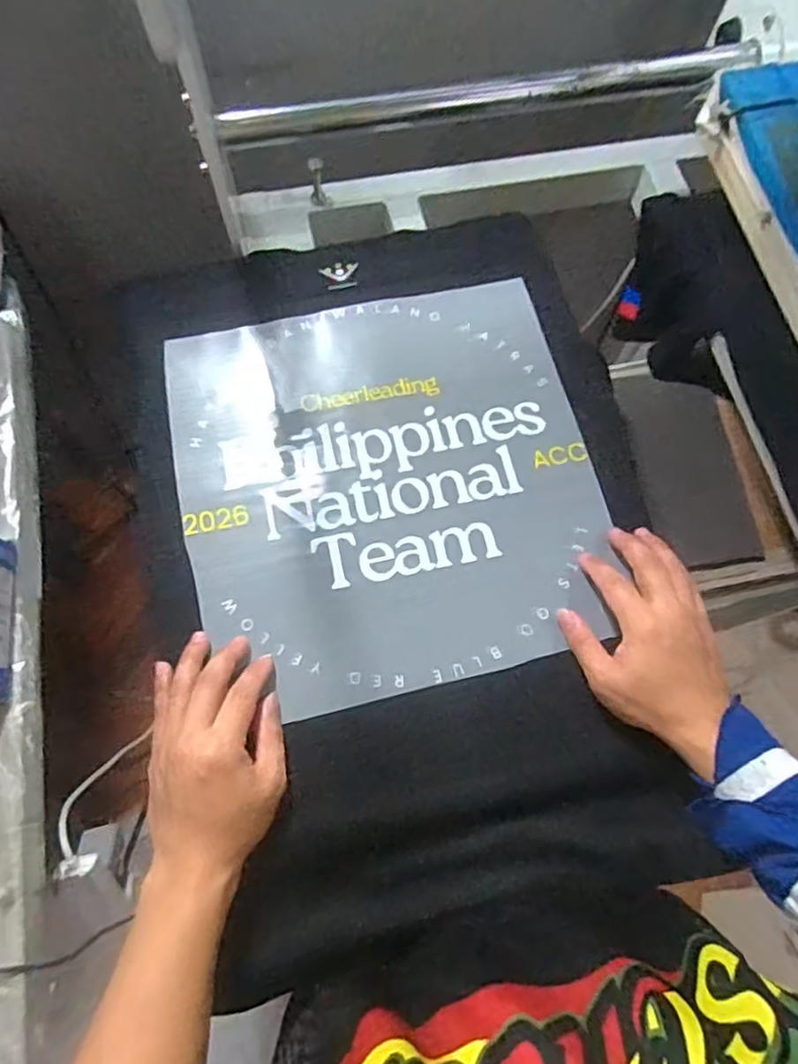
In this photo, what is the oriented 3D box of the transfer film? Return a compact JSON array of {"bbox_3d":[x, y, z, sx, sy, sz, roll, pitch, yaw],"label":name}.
[{"bbox_3d":[-0.009,-0.045,0.541,0.336,0.009,0.344,-12,72,-6],"label":"transfer film"}]

